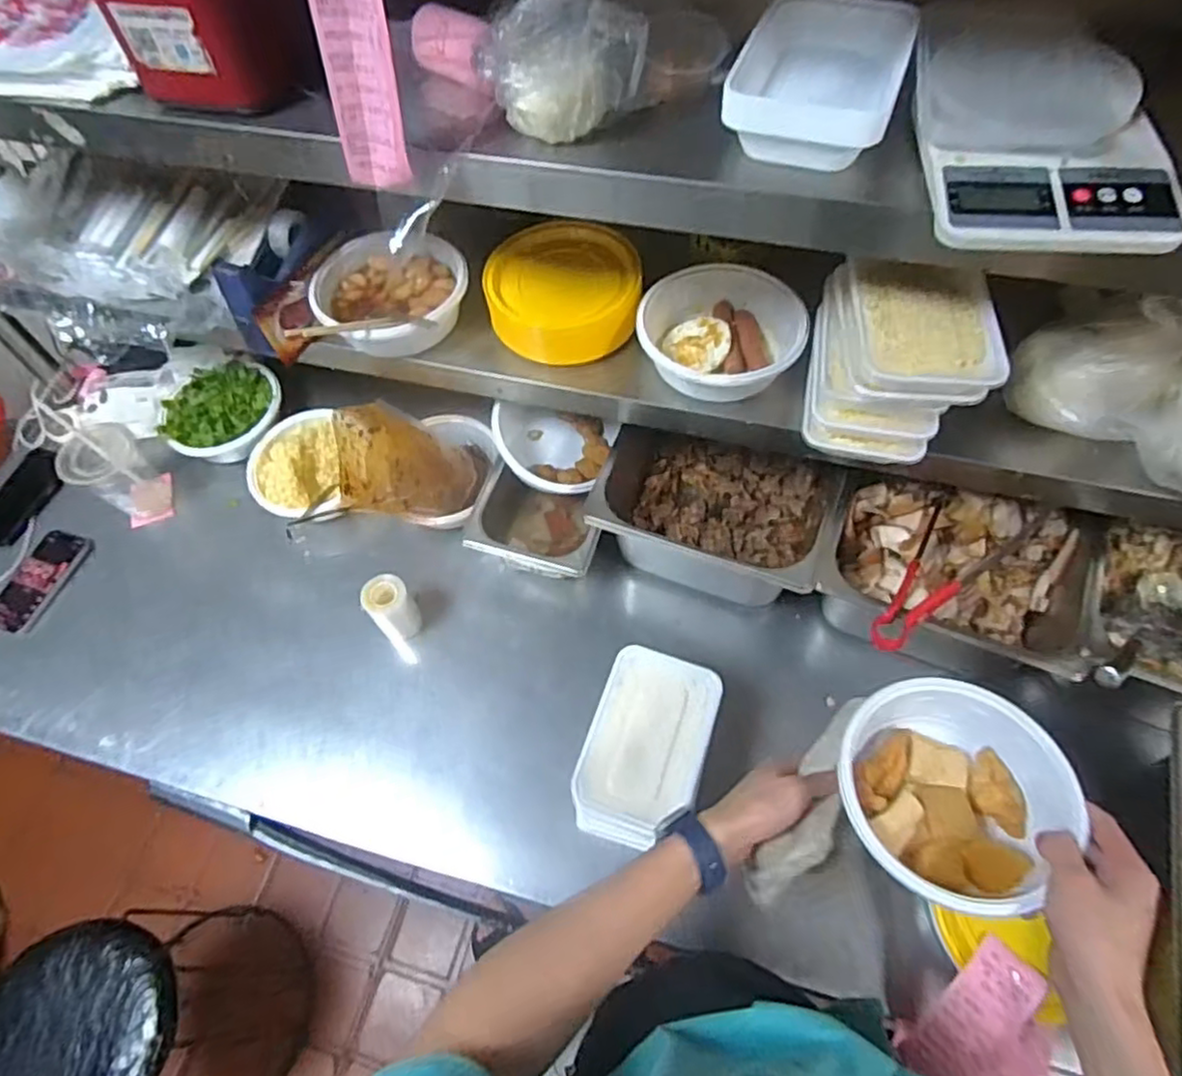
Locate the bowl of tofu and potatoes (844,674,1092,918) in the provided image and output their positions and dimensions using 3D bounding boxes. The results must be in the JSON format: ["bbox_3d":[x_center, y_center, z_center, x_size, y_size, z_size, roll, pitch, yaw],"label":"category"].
[{"bbox_3d":[0.277,0.199,0.552,0.163,0.067,0.157,-2,61,3],"label":"bowl of tofu and potatoes"}]

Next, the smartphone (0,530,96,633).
[{"bbox_3d":[-0.745,0.055,0.935,0.073,0.013,0.145,16,63,12],"label":"smartphone"}]

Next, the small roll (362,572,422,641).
[{"bbox_3d":[-0.239,0.091,0.855,0.053,0.099,0.053,-2,61,3],"label":"small roll"}]

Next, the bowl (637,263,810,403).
[{"bbox_3d":[0.138,-0.220,0.736,0.173,0.055,0.169,-2,61,3],"label":"bowl"}]

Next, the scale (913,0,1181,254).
[{"bbox_3d":[0.310,-0.300,0.486,0.160,0.045,0.242,3,61,5],"label":"scale"}]

